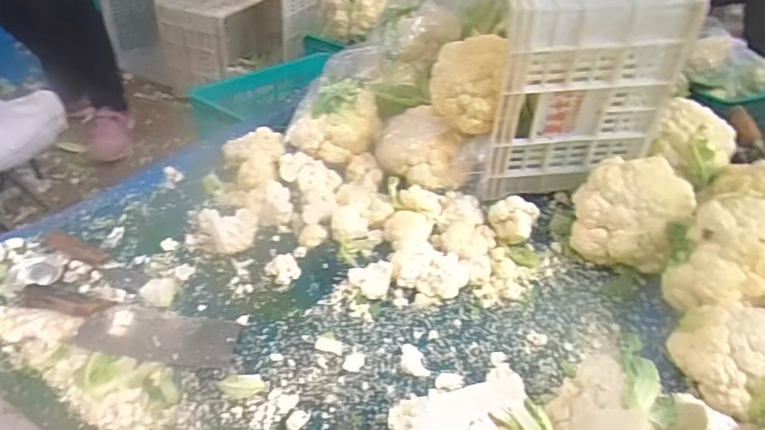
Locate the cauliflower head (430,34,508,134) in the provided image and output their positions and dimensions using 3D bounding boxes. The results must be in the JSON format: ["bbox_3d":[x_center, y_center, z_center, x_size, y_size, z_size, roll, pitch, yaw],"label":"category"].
[{"bbox_3d":[0.126,-0.202,0.819,0.112,0.127,0.096,7,35,4],"label":"cauliflower head"}]

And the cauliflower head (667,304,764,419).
[{"bbox_3d":[0.409,0.157,0.623,0.110,0.085,0.105,3,35,-2],"label":"cauliflower head"}]

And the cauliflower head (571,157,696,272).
[{"bbox_3d":[0.374,-0.001,0.824,0.152,0.136,0.162,27,41,29],"label":"cauliflower head"}]

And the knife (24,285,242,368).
[{"bbox_3d":[-0.300,0.132,0.629,0.261,0.018,0.077,8,35,6],"label":"knife"}]

